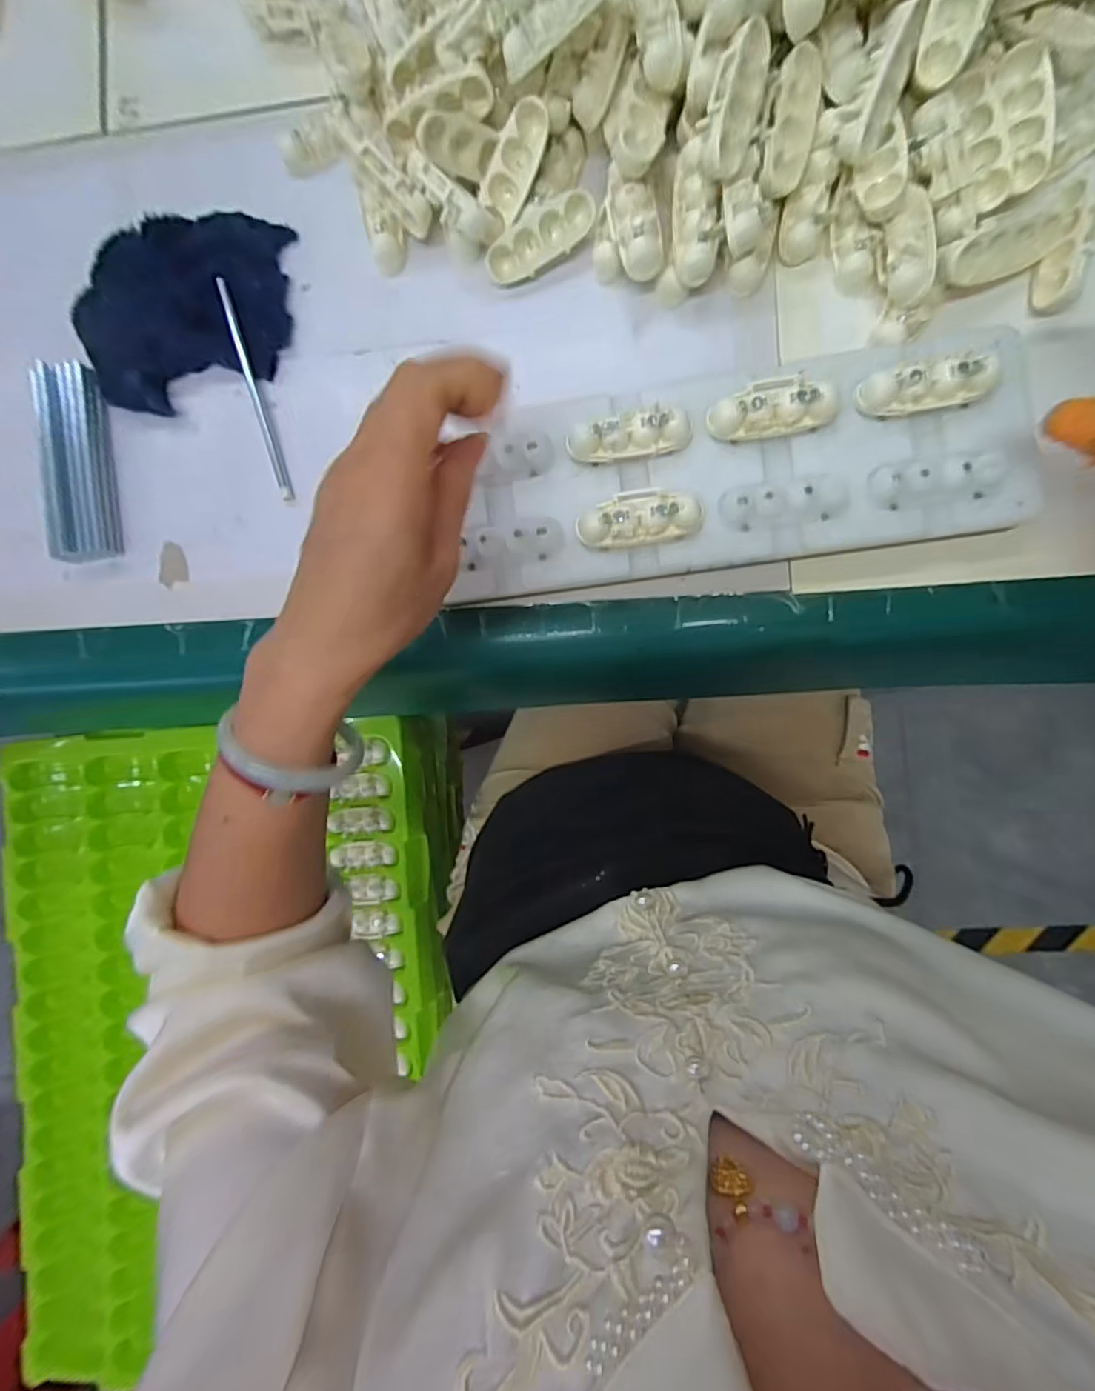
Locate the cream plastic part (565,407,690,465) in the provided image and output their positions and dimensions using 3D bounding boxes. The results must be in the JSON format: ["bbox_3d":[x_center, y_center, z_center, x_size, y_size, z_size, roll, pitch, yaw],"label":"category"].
[{"bbox_3d":[0.043,-0.136,0.308,0.063,0.015,0.020,-10,89,7],"label":"cream plastic part"}]

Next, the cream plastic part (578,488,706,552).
[{"bbox_3d":[0.048,-0.093,0.307,0.062,0.016,0.026,-8,89,7],"label":"cream plastic part"}]

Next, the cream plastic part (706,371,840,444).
[{"bbox_3d":[0.115,-0.148,0.299,0.063,0.016,0.028,-11,89,7],"label":"cream plastic part"}]

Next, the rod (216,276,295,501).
[{"bbox_3d":[-0.179,-0.185,0.355,0.009,0.006,0.138,-18,88,7],"label":"rod"}]

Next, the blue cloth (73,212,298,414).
[{"bbox_3d":[-0.222,-0.236,0.359,0.126,0.018,0.105,-7,89,7],"label":"blue cloth"}]

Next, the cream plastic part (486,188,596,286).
[{"bbox_3d":[-0.004,-0.256,0.330,0.064,0.010,0.026,-23,132,13],"label":"cream plastic part"}]

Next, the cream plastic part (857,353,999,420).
[{"bbox_3d":[0.187,-0.154,0.290,0.061,0.017,0.022,-6,90,7],"label":"cream plastic part"}]

